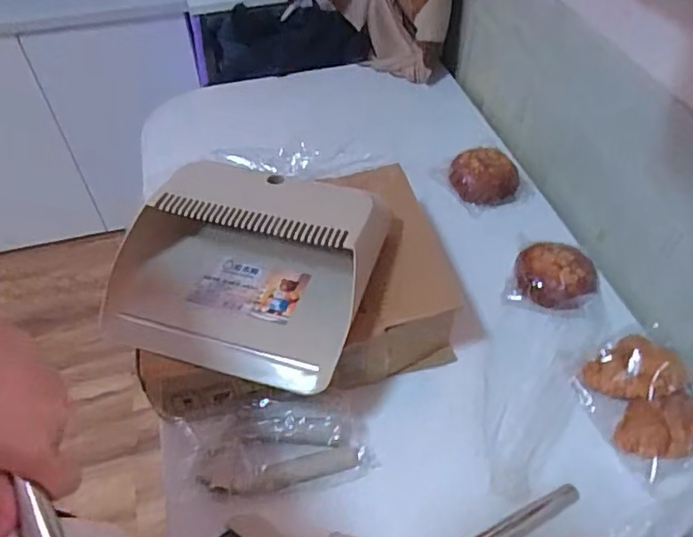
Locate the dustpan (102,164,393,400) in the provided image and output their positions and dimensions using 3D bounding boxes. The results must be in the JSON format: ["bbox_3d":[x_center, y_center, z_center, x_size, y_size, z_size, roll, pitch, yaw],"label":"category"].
[{"bbox_3d":[-0.110,-0.009,0.613,0.255,0.084,0.220,12,50,11],"label":"dustpan"}]

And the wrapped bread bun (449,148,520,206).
[{"bbox_3d":[0.213,-0.145,0.873,0.102,0.038,0.103,0,49,0],"label":"wrapped bread bun"}]

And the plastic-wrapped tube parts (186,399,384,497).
[{"bbox_3d":[-0.070,0.190,0.602,0.192,0.034,0.092,-8,49,-7],"label":"plastic-wrapped tube parts"}]

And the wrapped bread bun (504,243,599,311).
[{"bbox_3d":[0.266,0.015,0.728,0.102,0.046,0.079,20,52,17],"label":"wrapped bread bun"}]

